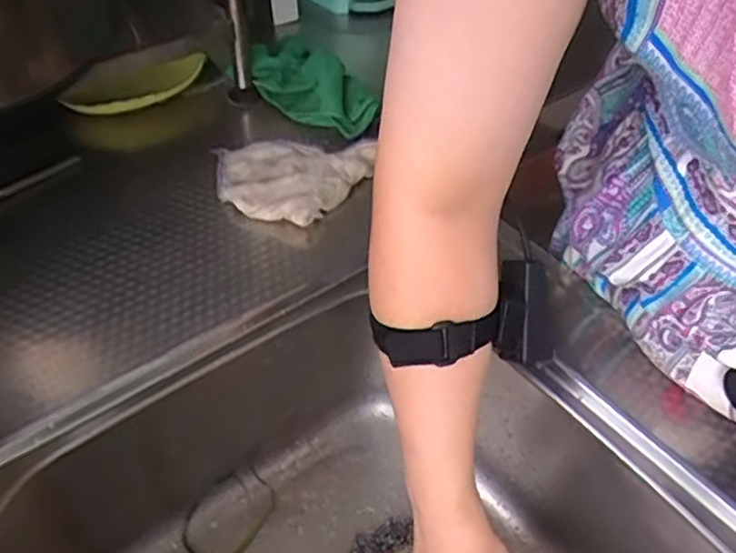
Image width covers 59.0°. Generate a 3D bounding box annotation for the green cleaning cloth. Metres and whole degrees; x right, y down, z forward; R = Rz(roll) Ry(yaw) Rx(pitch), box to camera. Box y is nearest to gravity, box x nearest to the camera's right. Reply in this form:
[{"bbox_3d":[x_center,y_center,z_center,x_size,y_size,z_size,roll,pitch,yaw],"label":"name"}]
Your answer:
[{"bbox_3d":[-0.061,-0.216,0.729,0.101,0.042,0.202,-25,52,-25],"label":"green cleaning cloth"}]

